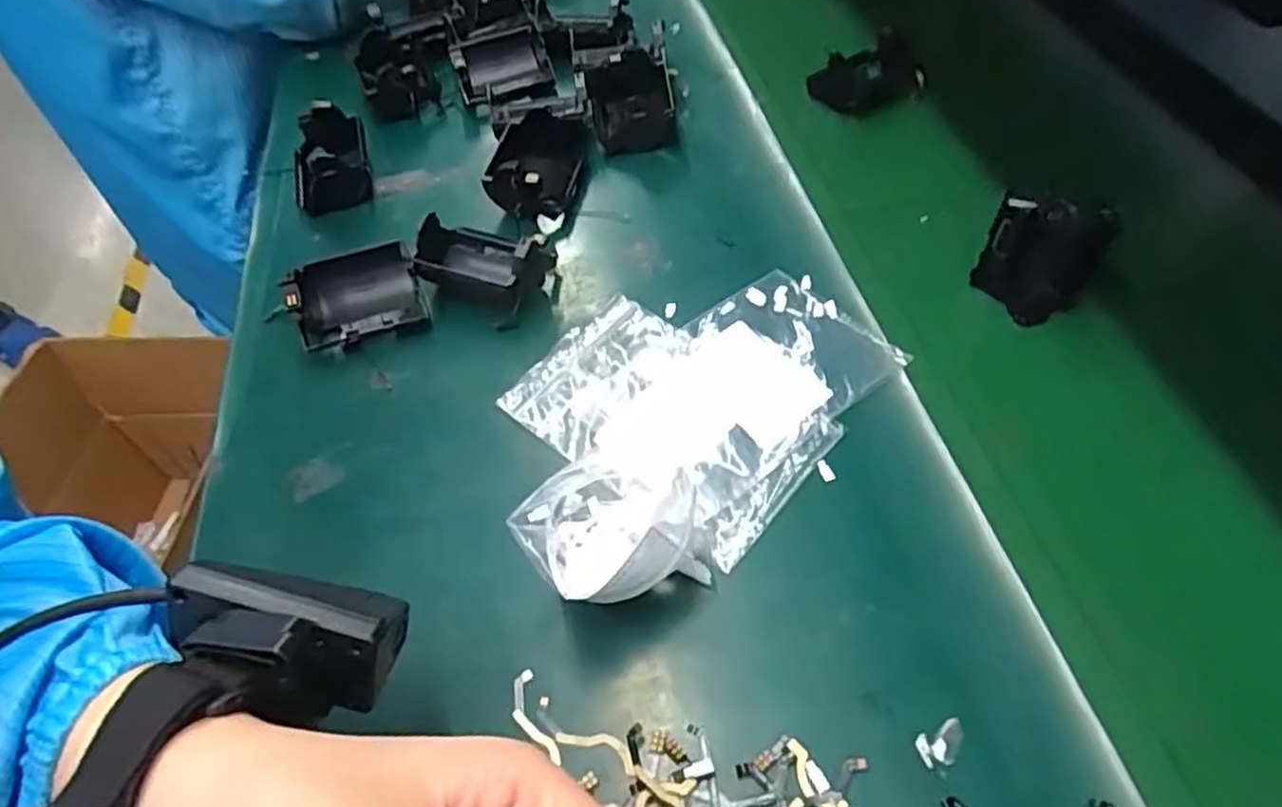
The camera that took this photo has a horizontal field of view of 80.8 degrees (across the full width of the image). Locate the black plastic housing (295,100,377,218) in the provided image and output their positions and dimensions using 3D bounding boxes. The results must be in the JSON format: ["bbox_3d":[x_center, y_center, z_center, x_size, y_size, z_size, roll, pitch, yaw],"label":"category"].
[{"bbox_3d":[-0.212,-0.166,0.512,0.050,0.037,0.072,-16,53,-7],"label":"black plastic housing"}]

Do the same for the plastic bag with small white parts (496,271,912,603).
[{"bbox_3d":[0.014,-0.010,0.368,0.150,0.049,0.221,36,64,27],"label":"plastic bag with small white parts"}]

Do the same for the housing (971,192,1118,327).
[{"bbox_3d":[0.213,-0.078,0.404,0.055,0.065,0.034,25,59,22],"label":"housing"}]

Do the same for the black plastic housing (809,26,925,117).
[{"bbox_3d":[0.165,-0.239,0.551,0.080,0.029,0.046,-22,54,-11],"label":"black plastic housing"}]

